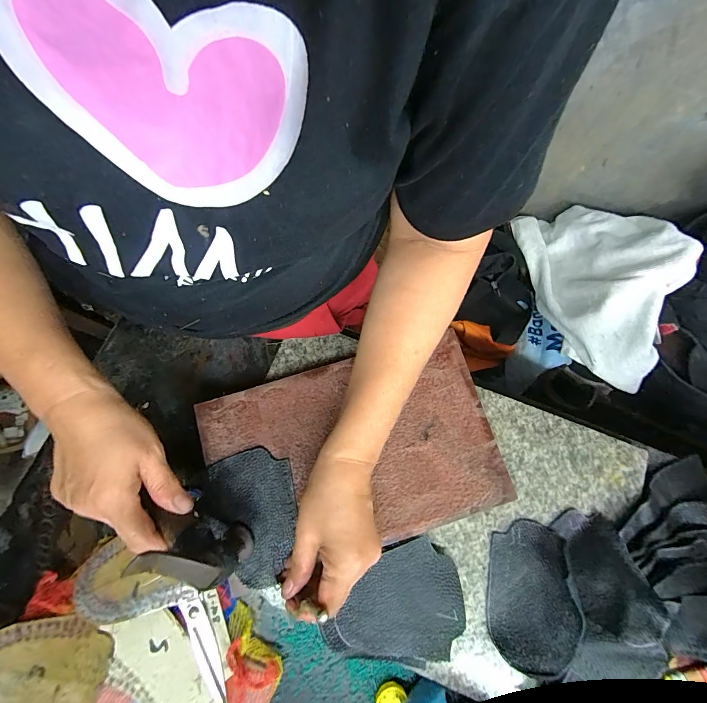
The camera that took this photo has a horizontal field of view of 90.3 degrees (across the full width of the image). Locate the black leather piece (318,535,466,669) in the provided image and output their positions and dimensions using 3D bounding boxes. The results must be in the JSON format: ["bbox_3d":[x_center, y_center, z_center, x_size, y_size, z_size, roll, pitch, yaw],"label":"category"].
[{"bbox_3d":[0.044,0.239,0.319,0.122,0.004,0.089,-42,75,-13],"label":"black leather piece"}]

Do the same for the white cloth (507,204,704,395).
[{"bbox_3d":[0.413,-0.138,0.583,0.211,0.077,0.382,-25,47,37],"label":"white cloth"}]

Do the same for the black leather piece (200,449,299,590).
[{"bbox_3d":[-0.095,0.154,0.328,0.083,0.005,0.115,-13,75,-4],"label":"black leather piece"}]

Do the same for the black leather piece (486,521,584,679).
[{"bbox_3d":[0.163,0.222,0.322,0.068,0.021,0.113,6,74,2],"label":"black leather piece"}]

